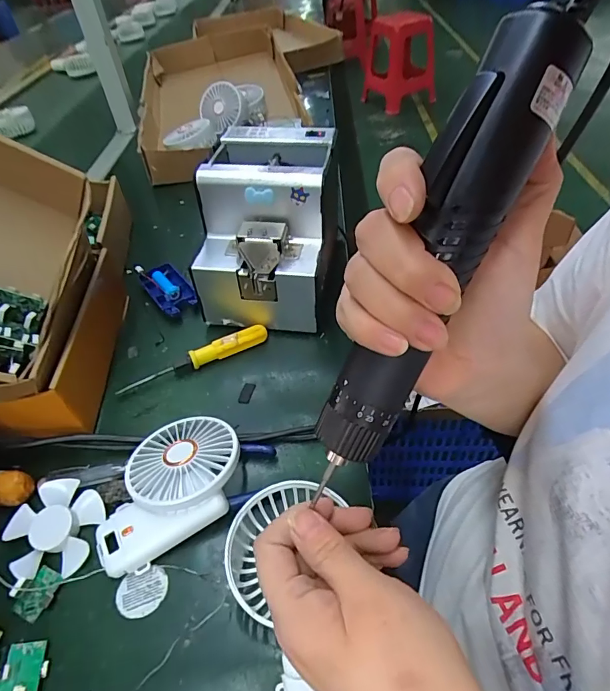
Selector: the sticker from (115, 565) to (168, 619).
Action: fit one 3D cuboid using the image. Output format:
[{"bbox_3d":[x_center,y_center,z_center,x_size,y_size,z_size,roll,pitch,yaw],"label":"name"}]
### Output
[{"bbox_3d":[-0.112,0.170,0.301,0.034,0.004,0.029,-17,48,-11],"label":"sticker"}]

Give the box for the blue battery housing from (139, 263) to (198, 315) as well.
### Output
[{"bbox_3d":[-0.165,-0.069,0.523,0.042,0.018,0.092,-31,52,-22],"label":"blue battery housing"}]

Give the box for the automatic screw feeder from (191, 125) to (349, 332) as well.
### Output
[{"bbox_3d":[-0.029,-0.126,0.475,0.143,0.150,0.169,3,48,8],"label":"automatic screw feeder"}]

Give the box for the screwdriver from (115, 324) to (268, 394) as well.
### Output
[{"bbox_3d":[-0.110,0.013,0.440,0.151,0.021,0.017,-23,49,-16],"label":"screwdriver"}]

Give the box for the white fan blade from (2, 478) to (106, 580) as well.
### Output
[{"bbox_3d":[-0.190,0.138,0.330,0.070,0.014,0.069,-2,47,3],"label":"white fan blade"}]

